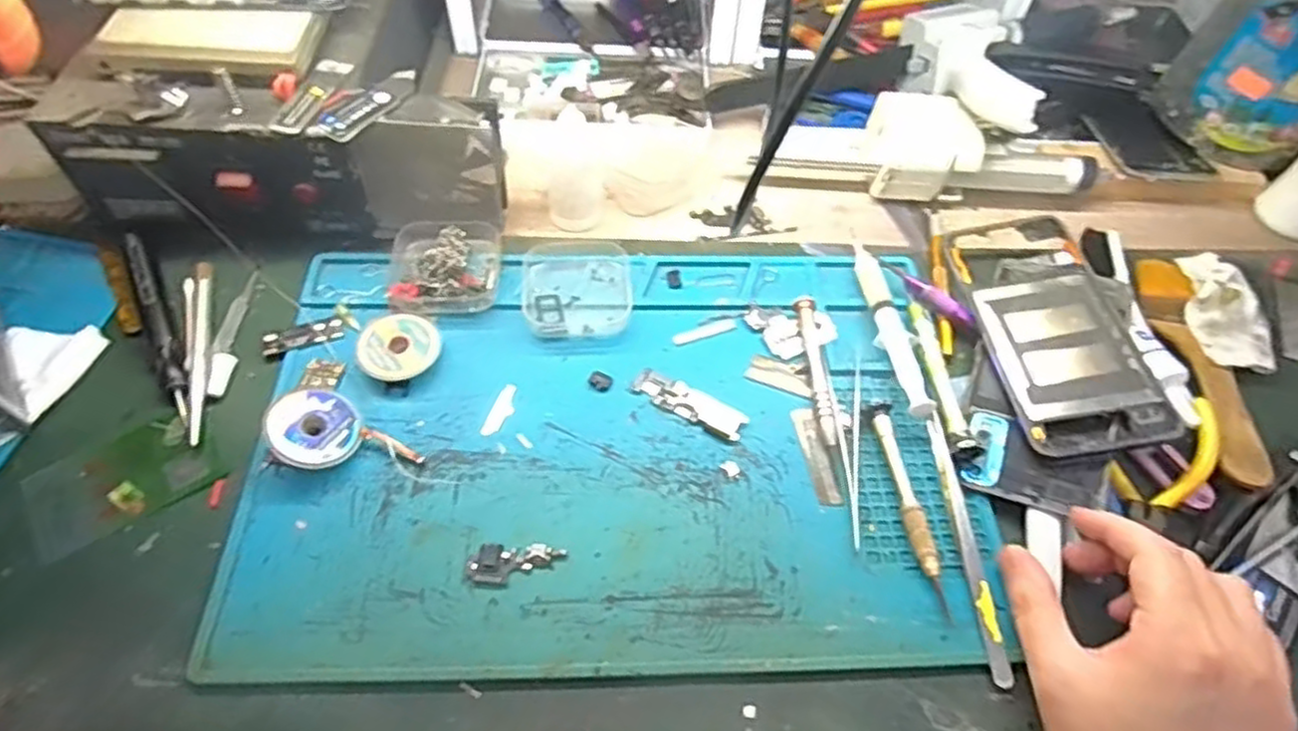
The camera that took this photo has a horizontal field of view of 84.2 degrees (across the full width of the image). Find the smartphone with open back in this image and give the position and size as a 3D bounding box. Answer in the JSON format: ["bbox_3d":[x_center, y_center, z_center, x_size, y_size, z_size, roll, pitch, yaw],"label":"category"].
[{"bbox_3d":[0.233,-0.003,0.399,0.074,0.008,0.112,-8,57,7],"label":"smartphone with open back"}]

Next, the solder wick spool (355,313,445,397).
[{"bbox_3d":[-0.140,-0.011,0.405,0.042,0.014,0.045,1,56,-2],"label":"solder wick spool"}]

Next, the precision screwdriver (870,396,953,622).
[{"bbox_3d":[0.133,0.069,0.366,0.012,0.008,0.111,-4,57,-5],"label":"precision screwdriver"}]

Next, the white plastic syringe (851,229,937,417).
[{"bbox_3d":[0.141,-0.027,0.426,0.019,0.016,0.132,-1,57,-4],"label":"white plastic syringe"}]

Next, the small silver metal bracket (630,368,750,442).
[{"bbox_3d":[0.023,0.021,0.398,0.065,0.004,0.020,26,59,14],"label":"small silver metal bracket"}]

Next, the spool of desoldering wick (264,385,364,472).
[{"bbox_3d":[-0.172,0.032,0.370,0.044,0.010,0.044,19,54,-27],"label":"spool of desoldering wick"}]

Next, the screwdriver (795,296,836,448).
[{"bbox_3d":[0.096,0.002,0.406,0.011,0.009,0.094,-1,57,-4],"label":"screwdriver"}]

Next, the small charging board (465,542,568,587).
[{"bbox_3d":[-0.064,0.095,0.343,0.045,0.004,0.020,1,56,-2],"label":"small charging board"}]

